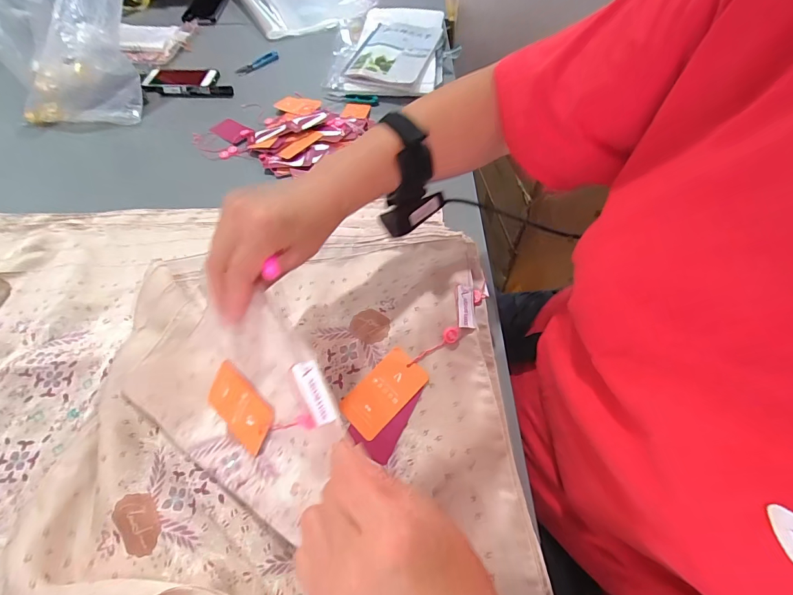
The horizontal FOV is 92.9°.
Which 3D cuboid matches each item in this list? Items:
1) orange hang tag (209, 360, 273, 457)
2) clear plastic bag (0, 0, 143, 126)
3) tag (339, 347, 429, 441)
[{"bbox_3d":[-0.136,0.091,0.325,0.081,0.004,0.047,33,102,29],"label":"orange hang tag"},{"bbox_3d":[-0.550,-0.458,0.641,0.231,0.194,0.228,-6,56,-3],"label":"clear plastic bag"},{"bbox_3d":[-0.013,0.087,0.350,0.079,0.004,0.044,-43,72,-12],"label":"tag"}]

